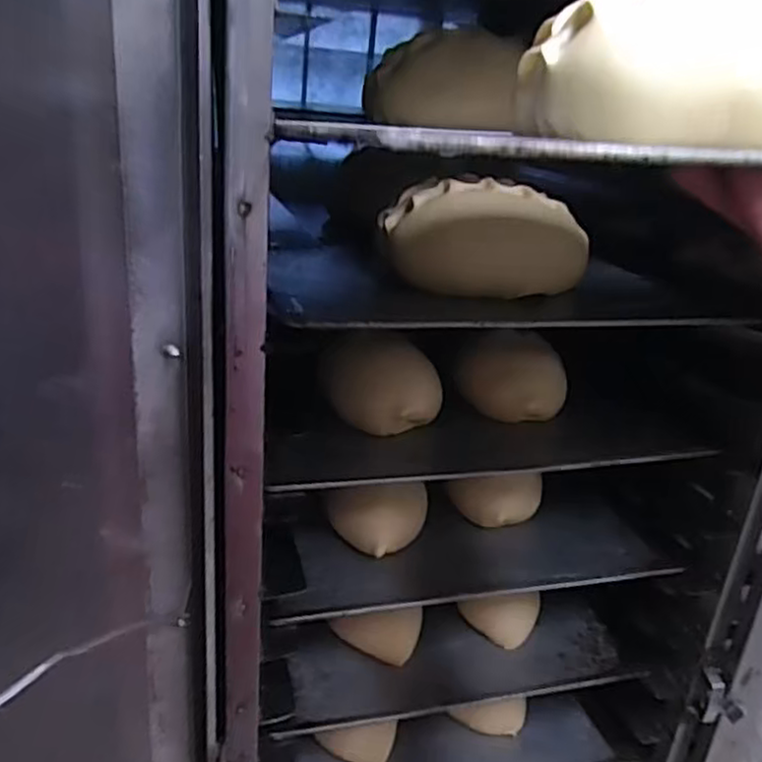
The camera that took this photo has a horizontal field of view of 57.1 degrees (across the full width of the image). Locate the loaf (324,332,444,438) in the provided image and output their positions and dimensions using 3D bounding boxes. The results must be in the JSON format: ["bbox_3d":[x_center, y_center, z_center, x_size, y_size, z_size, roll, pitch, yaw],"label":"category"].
[{"bbox_3d":[-0.001,0.000,0.702,0.107,0.079,0.087,14,21,22],"label":"loaf"}]

